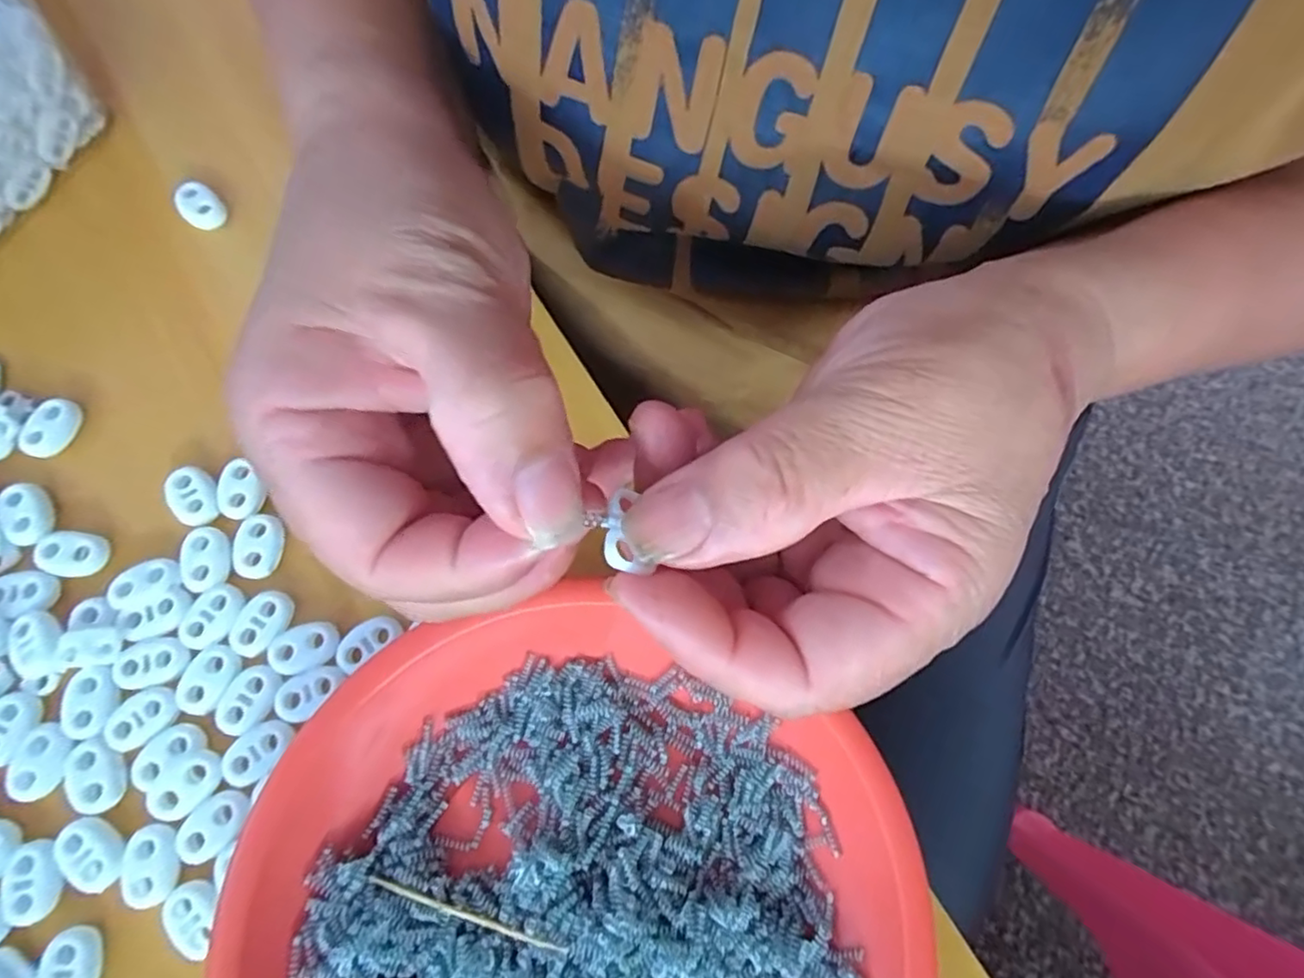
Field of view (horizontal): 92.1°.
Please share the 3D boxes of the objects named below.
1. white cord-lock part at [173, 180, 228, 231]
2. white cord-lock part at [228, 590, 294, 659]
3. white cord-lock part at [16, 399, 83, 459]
[{"bbox_3d":[-0.183,-0.115,0.254,0.022,0.006,0.015,43,77,9],"label":"white cord-lock part"},{"bbox_3d":[-0.132,0.045,0.210,0.016,0.004,0.023,27,76,5],"label":"white cord-lock part"},{"bbox_3d":[-0.218,-0.022,0.227,0.014,0.007,0.022,17,75,2],"label":"white cord-lock part"}]

